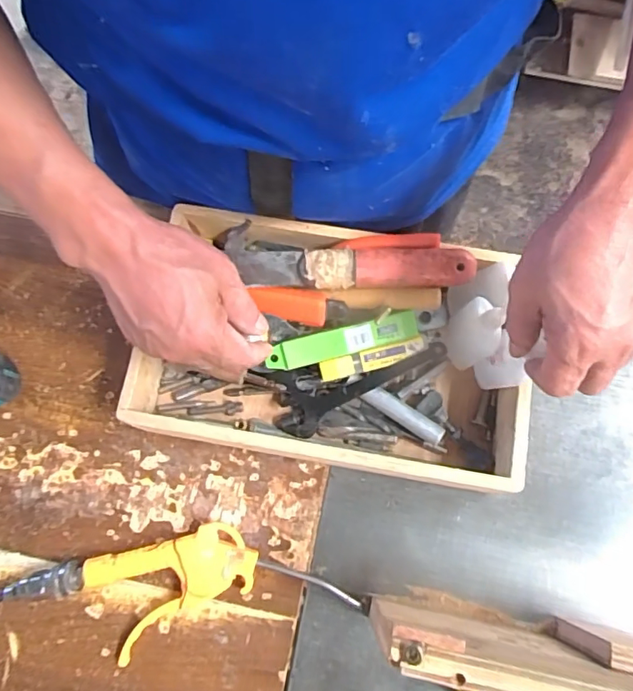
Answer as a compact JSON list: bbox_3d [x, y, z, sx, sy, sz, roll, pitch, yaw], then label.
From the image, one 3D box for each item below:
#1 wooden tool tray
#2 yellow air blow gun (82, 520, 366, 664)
[{"bbox_3d":[0.015,-0.001,0.450,0.307,0.081,0.192,9,74,3],"label":"wooden tool tray"},{"bbox_3d":[-0.118,0.189,0.435,0.128,0.026,0.079,-27,75,-7],"label":"yellow air blow gun"}]

